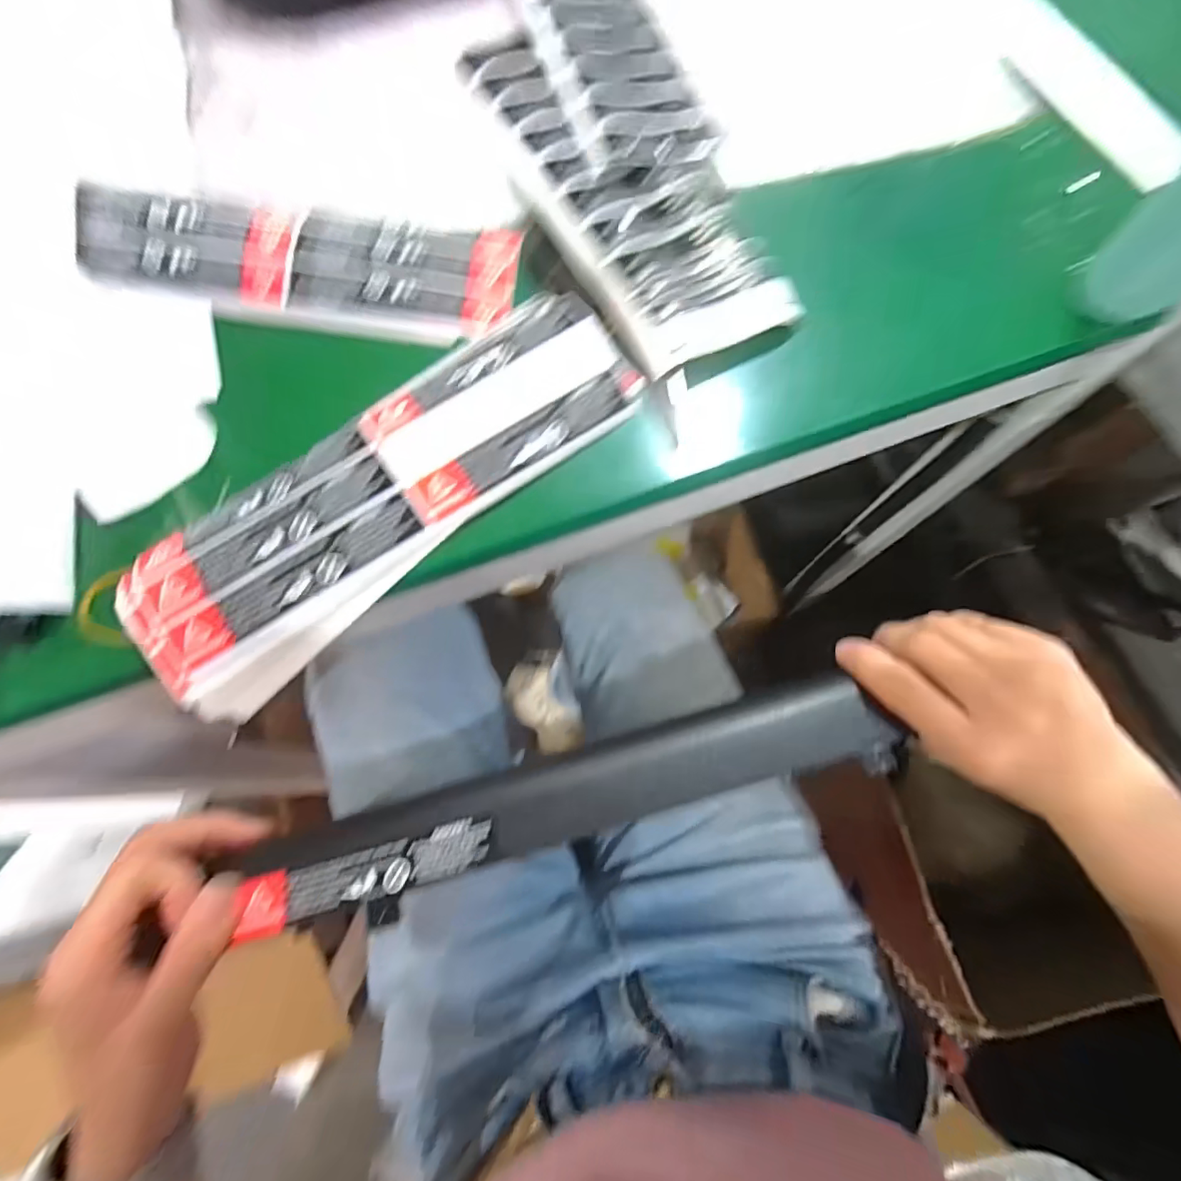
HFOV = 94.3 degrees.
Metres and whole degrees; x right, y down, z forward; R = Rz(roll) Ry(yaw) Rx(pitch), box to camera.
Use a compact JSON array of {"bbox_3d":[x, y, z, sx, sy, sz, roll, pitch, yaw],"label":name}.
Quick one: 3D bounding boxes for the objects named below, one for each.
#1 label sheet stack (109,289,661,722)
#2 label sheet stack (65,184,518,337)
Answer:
[{"bbox_3d":[-0.093,-0.054,0.261,0.254,0.020,0.077,-40,76,-12],"label":"label sheet stack"},{"bbox_3d":[-0.156,-0.182,0.305,0.225,0.017,0.069,6,80,-4],"label":"label sheet stack"}]

